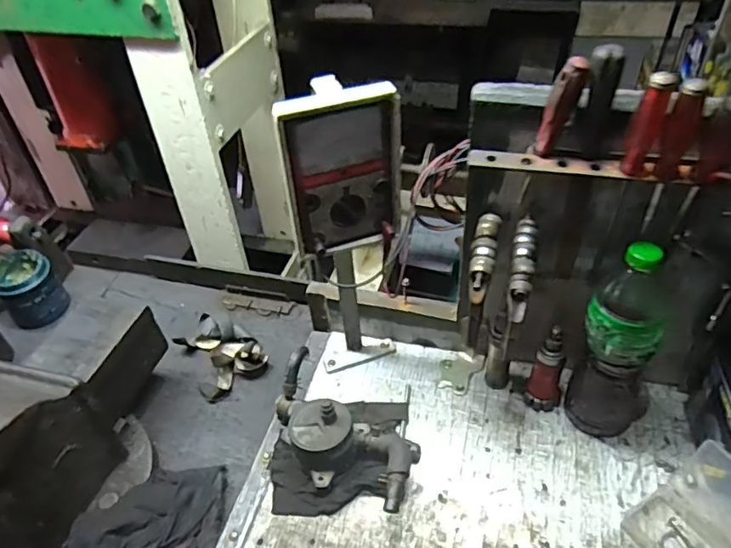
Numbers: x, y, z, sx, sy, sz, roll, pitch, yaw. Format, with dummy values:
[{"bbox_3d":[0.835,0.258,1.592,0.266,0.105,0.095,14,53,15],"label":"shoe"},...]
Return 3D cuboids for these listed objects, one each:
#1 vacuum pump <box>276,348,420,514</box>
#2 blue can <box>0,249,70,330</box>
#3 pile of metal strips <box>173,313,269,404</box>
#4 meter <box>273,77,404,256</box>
[{"bbox_3d":[-0.024,0.181,0.686,0.188,0.078,0.172,12,44,17],"label":"vacuum pump"},{"bbox_3d":[-0.567,0.025,0.934,0.095,0.087,0.106,-30,48,-26],"label":"blue can"},{"bbox_3d":[-0.231,0.121,0.860,0.136,0.034,0.109,32,53,33],"label":"pile of metal strips"},{"bbox_3d":[-0.025,-0.107,0.579,0.121,0.169,0.058,-14,43,-11],"label":"meter"}]

